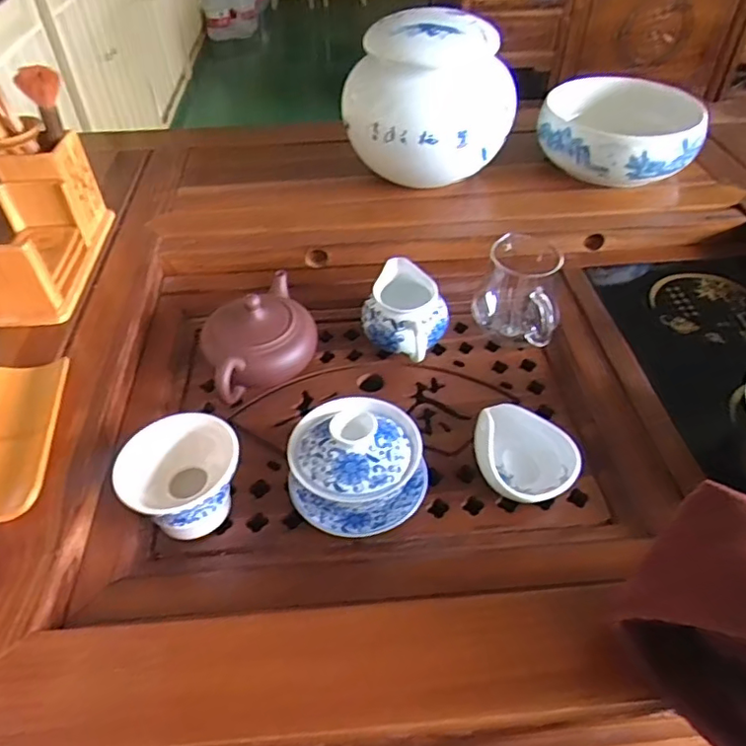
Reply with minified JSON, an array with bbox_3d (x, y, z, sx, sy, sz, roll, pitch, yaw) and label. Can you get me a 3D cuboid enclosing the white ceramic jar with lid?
[{"bbox_3d":[0.062,-0.310,0.652,0.148,0.142,0.145,-25,50,-22],"label":"white ceramic jar with lid"}]

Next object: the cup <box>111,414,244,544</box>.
[{"bbox_3d":[-0.138,0.079,0.427,0.083,0.057,0.081,-1,45,1],"label":"cup"}]

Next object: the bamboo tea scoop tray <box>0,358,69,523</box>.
[{"bbox_3d":[-0.274,0.046,0.439,0.069,0.021,0.148,-7,45,-6],"label":"bamboo tea scoop tray"}]

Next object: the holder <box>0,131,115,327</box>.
[{"bbox_3d":[-0.330,-0.138,0.577,0.073,0.114,0.183,-3,45,-2],"label":"holder"}]

